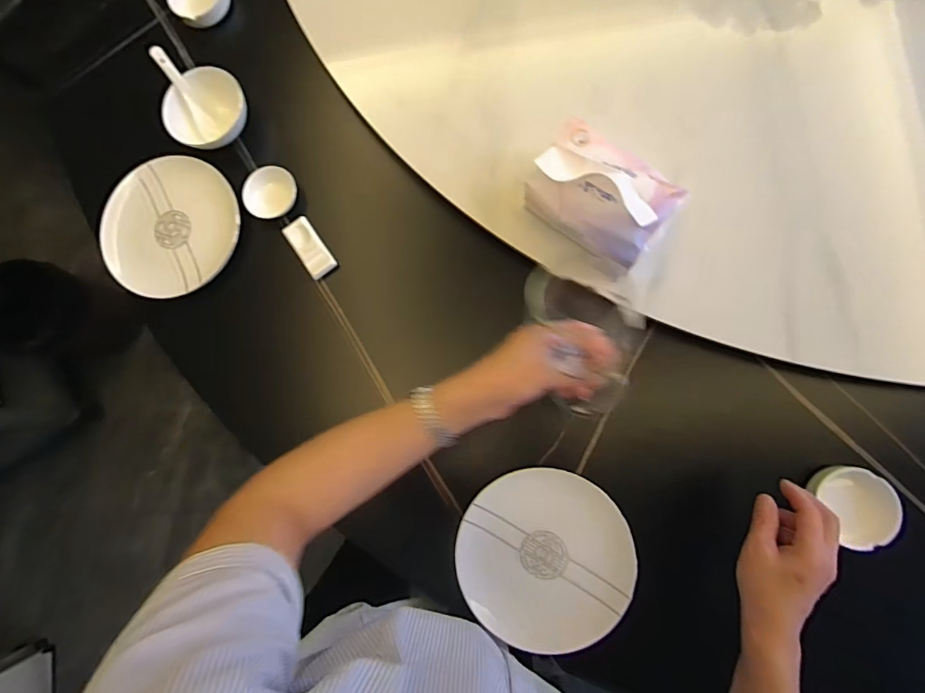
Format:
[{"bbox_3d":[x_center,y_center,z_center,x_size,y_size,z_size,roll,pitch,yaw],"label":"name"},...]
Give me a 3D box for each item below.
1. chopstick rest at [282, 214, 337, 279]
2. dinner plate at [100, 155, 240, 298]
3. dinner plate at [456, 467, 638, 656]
[{"bbox_3d":[-0.209,-0.137,0.625,0.037,0.013,0.089,-36,81,1],"label":"chopstick rest"},{"bbox_3d":[-0.416,-0.171,0.640,0.194,0.023,0.193,-1,83,6],"label":"dinner plate"},{"bbox_3d":[0.096,0.249,0.535,0.196,0.016,0.195,-1,83,6],"label":"dinner plate"}]

